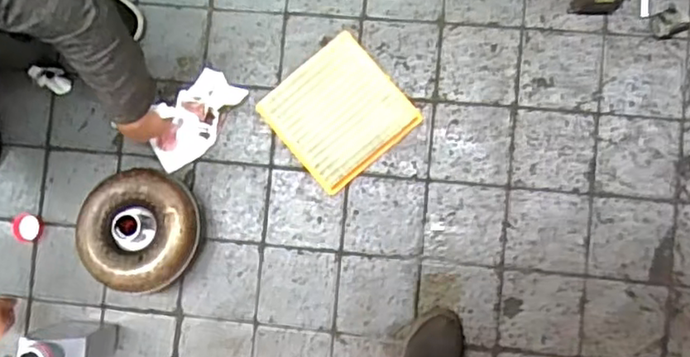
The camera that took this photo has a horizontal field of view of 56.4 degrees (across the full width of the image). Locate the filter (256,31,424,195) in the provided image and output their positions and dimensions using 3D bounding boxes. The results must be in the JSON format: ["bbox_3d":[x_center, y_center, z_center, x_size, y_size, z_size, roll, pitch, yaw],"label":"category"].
[{"bbox_3d":[-0.012,-0.129,1.235,0.230,0.031,0.232,-40,85,2],"label":"filter"}]

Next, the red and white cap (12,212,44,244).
[{"bbox_3d":[-0.637,0.099,1.292,0.058,0.014,0.058,0,87,4],"label":"red and white cap"}]

